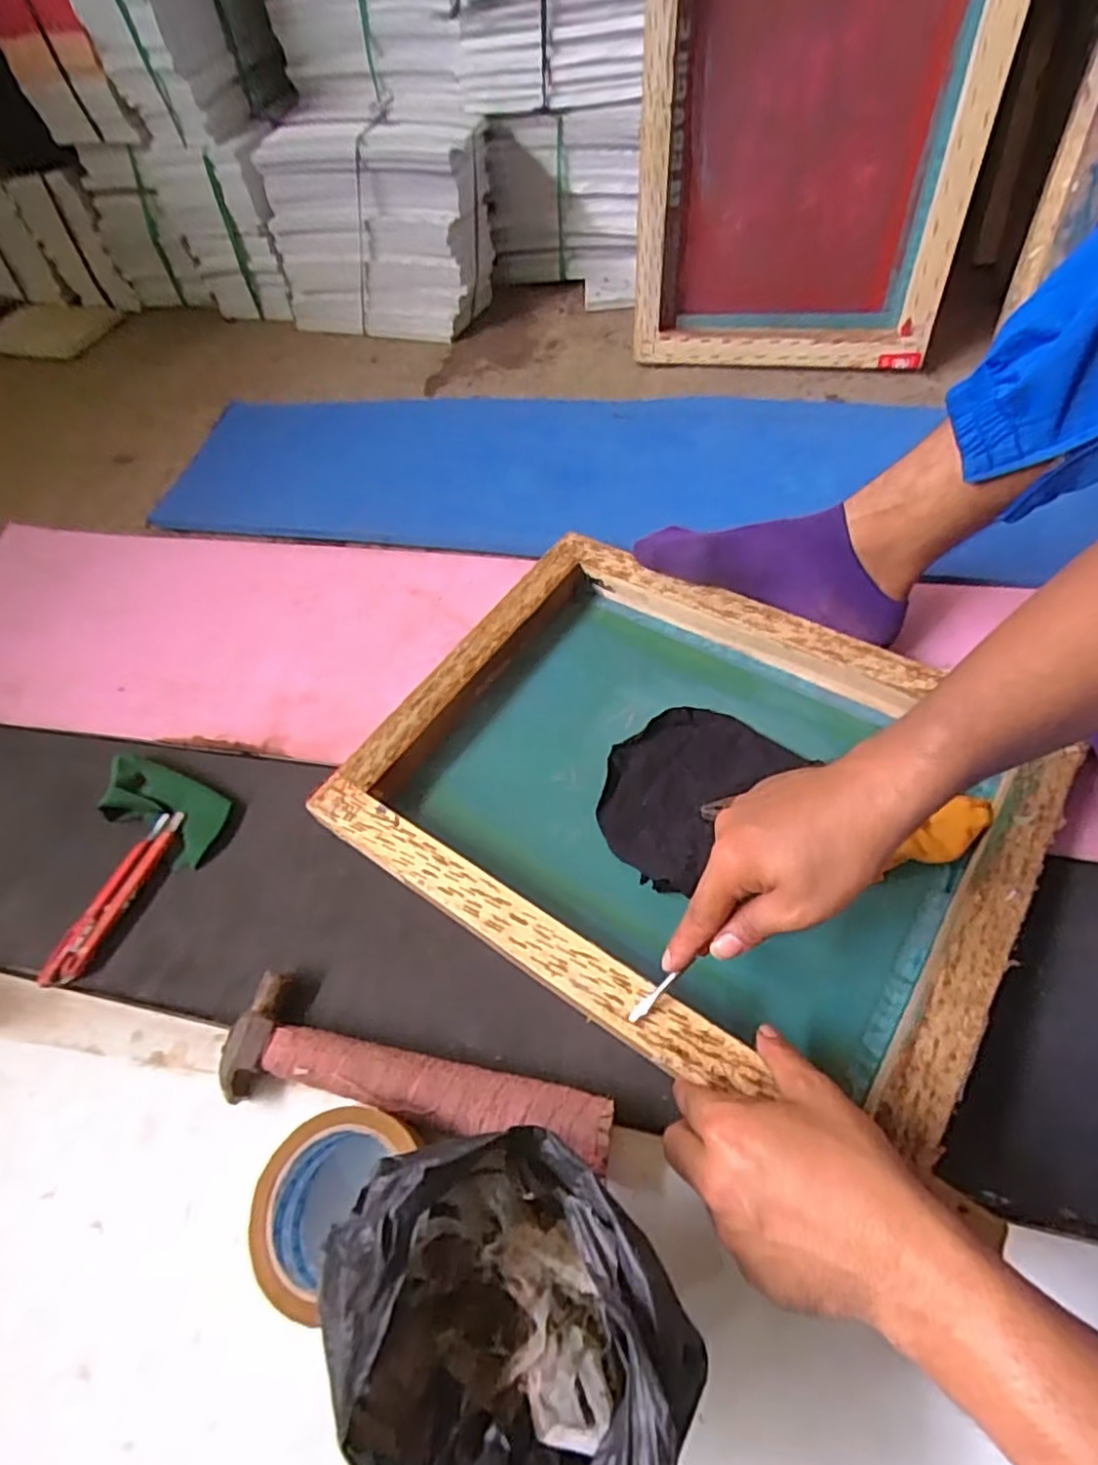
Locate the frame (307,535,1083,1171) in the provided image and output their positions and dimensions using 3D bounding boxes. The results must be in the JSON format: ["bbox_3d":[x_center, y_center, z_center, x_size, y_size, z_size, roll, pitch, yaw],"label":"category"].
[{"bbox_3d":[0.103,0.042,0.527,0.471,0.054,0.366,28,63,22],"label":"frame"}]

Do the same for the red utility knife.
[{"bbox_3d":[-0.348,0.130,0.538,0.031,0.014,0.147,11,58,13],"label":"red utility knife"}]

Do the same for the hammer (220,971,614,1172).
[{"bbox_3d":[-0.091,0.234,0.433,0.256,0.032,0.074,15,58,15],"label":"hammer"}]

